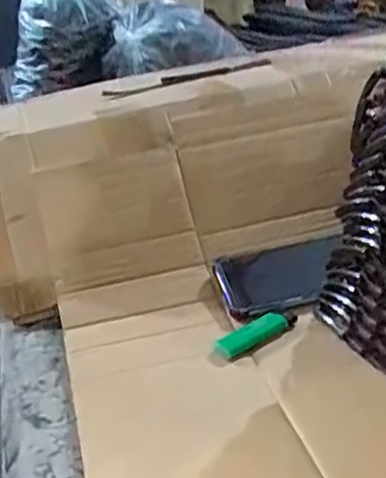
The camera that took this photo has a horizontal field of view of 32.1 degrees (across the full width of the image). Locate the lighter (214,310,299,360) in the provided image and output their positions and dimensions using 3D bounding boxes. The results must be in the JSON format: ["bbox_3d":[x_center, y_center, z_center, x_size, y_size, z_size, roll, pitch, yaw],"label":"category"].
[{"bbox_3d":[0.055,0.081,0.579,0.082,0.009,0.026,-21,28,-30],"label":"lighter"}]

